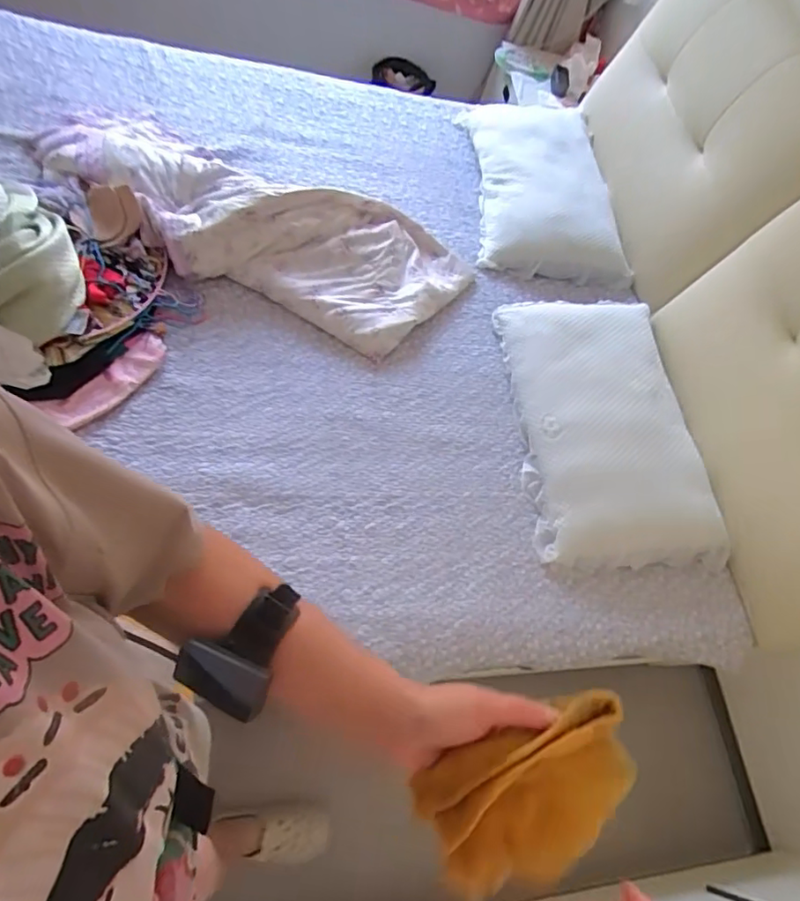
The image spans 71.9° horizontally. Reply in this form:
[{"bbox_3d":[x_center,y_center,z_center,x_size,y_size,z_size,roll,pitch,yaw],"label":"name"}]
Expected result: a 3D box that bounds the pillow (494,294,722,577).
[{"bbox_3d":[0.495,-0.084,1.326,0.421,0.102,0.696,-4,61,-5],"label":"pillow"}]

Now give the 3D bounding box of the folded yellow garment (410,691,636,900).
[{"bbox_3d":[0.100,0.265,0.421,0.156,0.079,0.100,-19,64,-13],"label":"folded yellow garment"}]

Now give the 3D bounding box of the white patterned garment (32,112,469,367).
[{"bbox_3d":[-0.362,-0.568,1.350,1.050,0.140,0.414,22,62,-4],"label":"white patterned garment"}]

